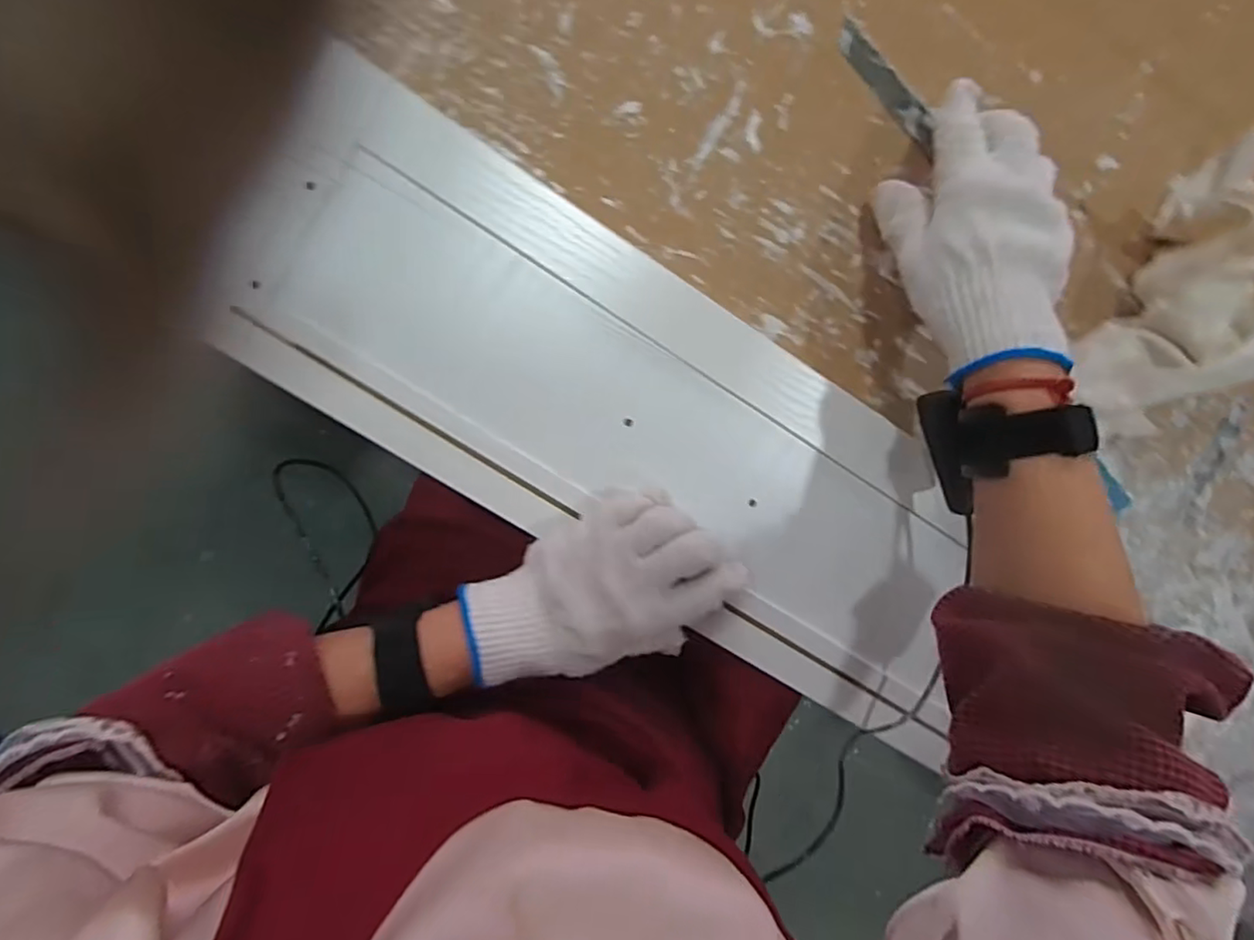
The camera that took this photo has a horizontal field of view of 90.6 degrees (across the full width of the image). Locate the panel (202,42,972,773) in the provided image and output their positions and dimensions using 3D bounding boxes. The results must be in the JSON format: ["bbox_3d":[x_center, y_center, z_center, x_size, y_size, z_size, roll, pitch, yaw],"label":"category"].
[{"bbox_3d":[0.012,-0.024,0.379,0.491,0.017,0.184,33,92,-8],"label":"panel"}]

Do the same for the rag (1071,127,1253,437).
[{"bbox_3d":[0.342,-0.103,0.373,0.082,0.069,0.193,31,93,-9],"label":"rag"}]

